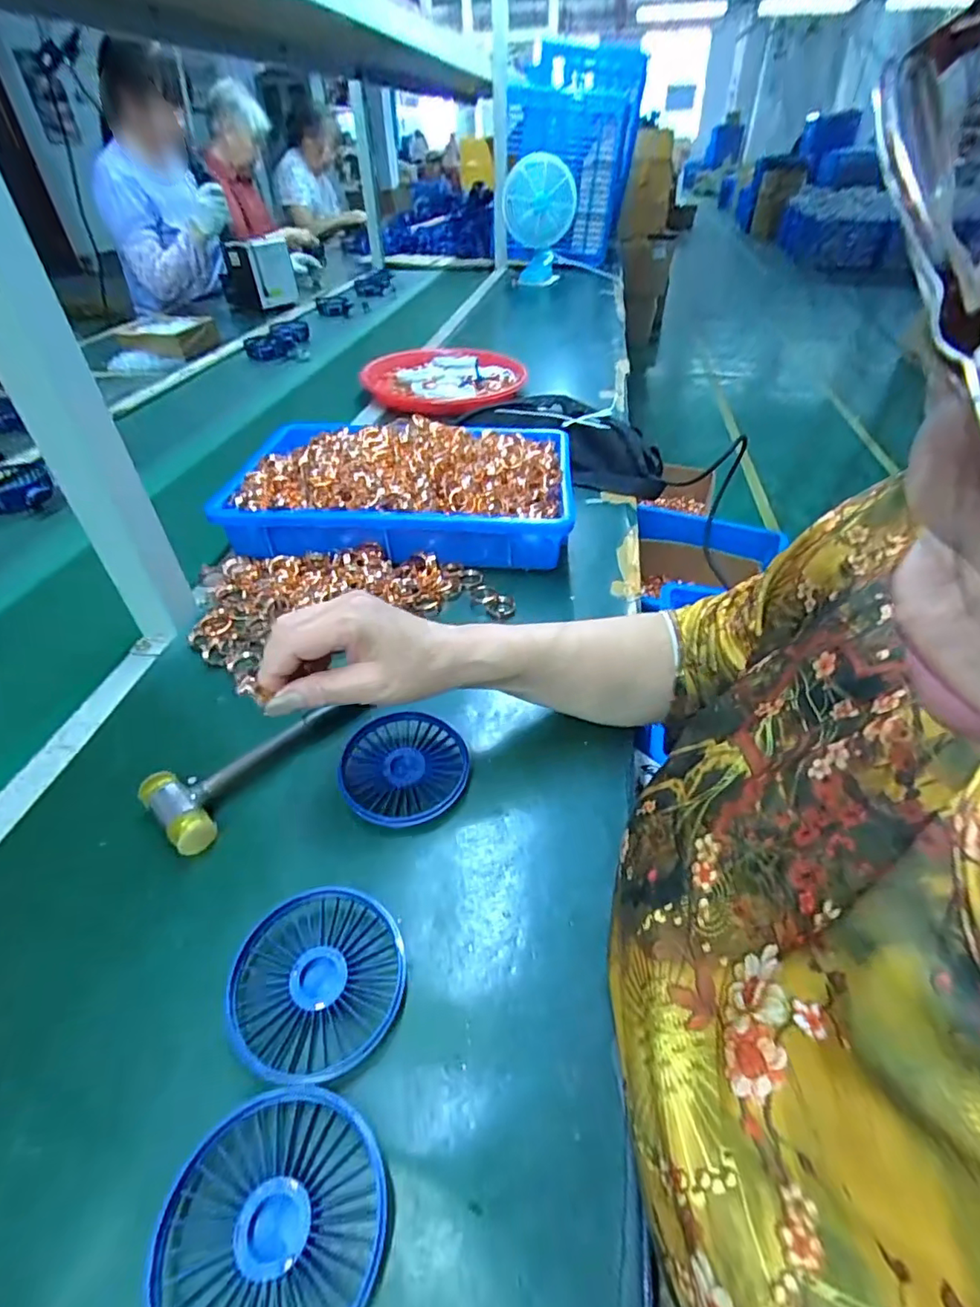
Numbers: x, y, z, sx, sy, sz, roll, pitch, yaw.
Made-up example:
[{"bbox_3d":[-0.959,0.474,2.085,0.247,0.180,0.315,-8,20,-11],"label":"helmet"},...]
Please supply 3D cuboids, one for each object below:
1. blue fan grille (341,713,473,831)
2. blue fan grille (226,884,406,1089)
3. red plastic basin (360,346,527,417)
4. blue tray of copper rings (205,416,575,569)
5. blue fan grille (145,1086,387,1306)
[{"bbox_3d":[-0.058,0.079,0.395,0.082,0.021,0.092,14,45,14],"label":"blue fan grille"},{"bbox_3d":[-0.089,0.169,0.295,0.083,0.017,0.086,0,43,0],"label":"blue fan grille"},{"bbox_3d":[-0.082,-0.500,1.037,0.291,0.050,0.285,3,43,4],"label":"red plastic basin"},{"bbox_3d":[-0.097,-0.200,0.640,0.365,0.100,0.235,1,43,0],"label":"blue tray of copper rings"},{"bbox_3d":[-0.088,0.233,0.229,0.084,0.014,0.086,0,43,0],"label":"blue fan grille"}]

